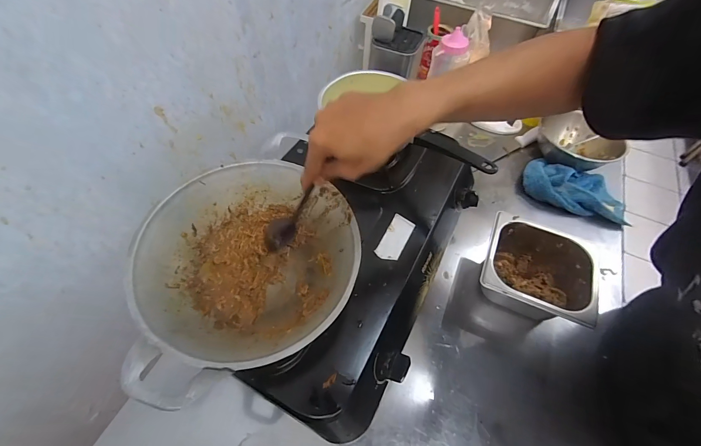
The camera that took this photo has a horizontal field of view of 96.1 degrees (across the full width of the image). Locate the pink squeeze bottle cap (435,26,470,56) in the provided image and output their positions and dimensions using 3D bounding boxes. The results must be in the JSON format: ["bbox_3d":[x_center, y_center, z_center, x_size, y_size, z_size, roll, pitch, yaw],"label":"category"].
[{"bbox_3d":[0.222,-0.385,0.670,0.060,0.040,0.051,19,58,10],"label":"pink squeeze bottle cap"}]

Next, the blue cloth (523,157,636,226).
[{"bbox_3d":[0.503,-0.078,0.711,0.222,0.054,0.121,23,58,13],"label":"blue cloth"}]

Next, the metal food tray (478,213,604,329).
[{"bbox_3d":[0.317,0.092,0.557,0.171,0.090,0.153,22,58,12],"label":"metal food tray"}]

